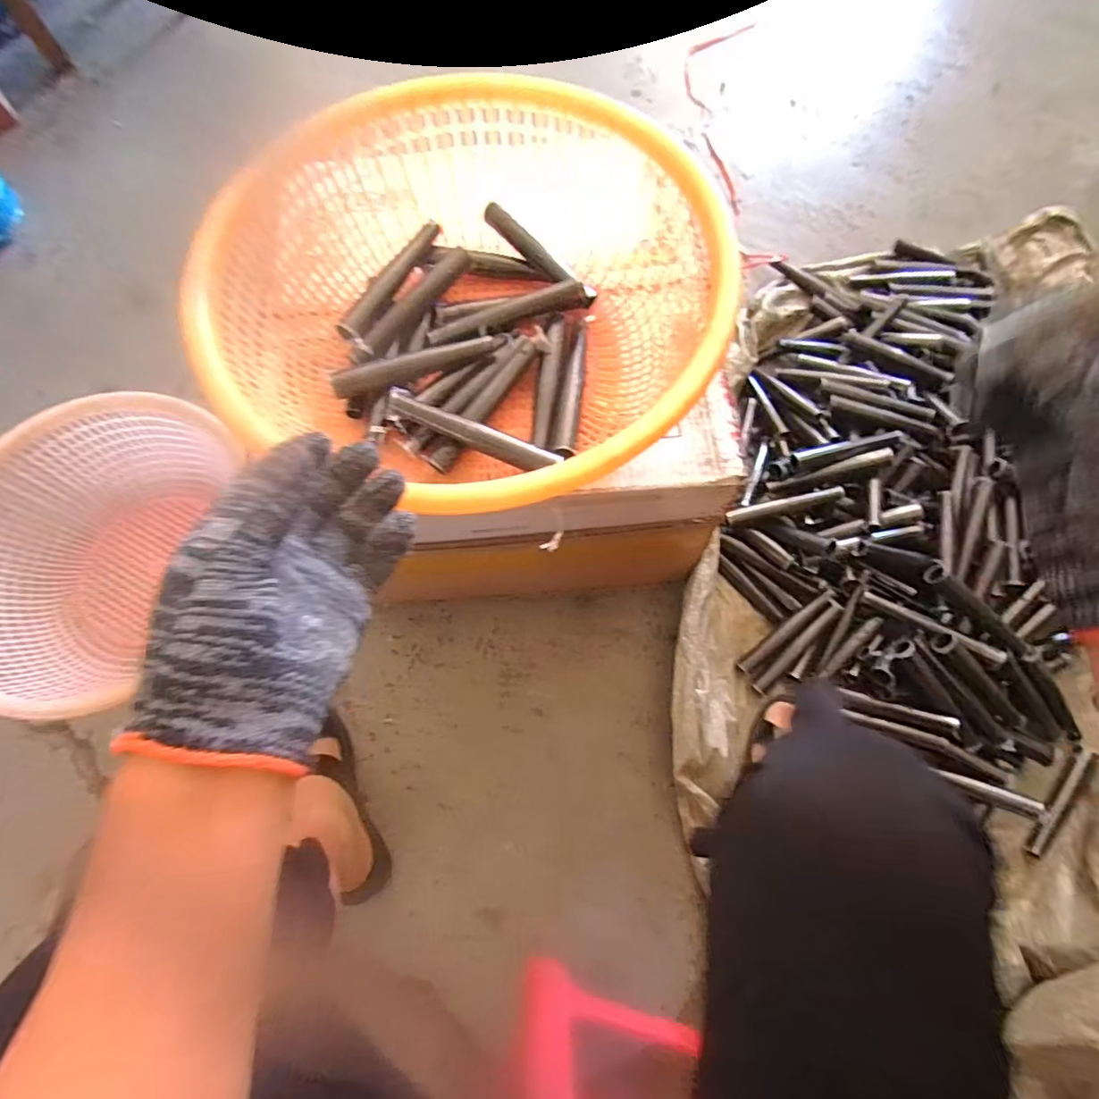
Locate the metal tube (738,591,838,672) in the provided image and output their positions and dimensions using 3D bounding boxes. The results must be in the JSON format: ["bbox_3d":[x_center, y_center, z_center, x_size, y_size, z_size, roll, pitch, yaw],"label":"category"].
[{"bbox_3d":[0.305,0.105,0.701,0.150,0.017,0.017,-41,76,2],"label":"metal tube"}]

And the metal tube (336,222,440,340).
[{"bbox_3d":[-0.149,-0.254,0.513,0.021,0.017,0.147,26,74,10],"label":"metal tube"}]

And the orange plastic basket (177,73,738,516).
[{"bbox_3d":[-0.065,-0.206,0.465,0.385,0.141,0.375,0,72,1],"label":"orange plastic basket"}]

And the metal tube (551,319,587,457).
[{"bbox_3d":[0.020,-0.148,0.495,0.021,0.024,0.148,7,72,4],"label":"metal tube"}]

